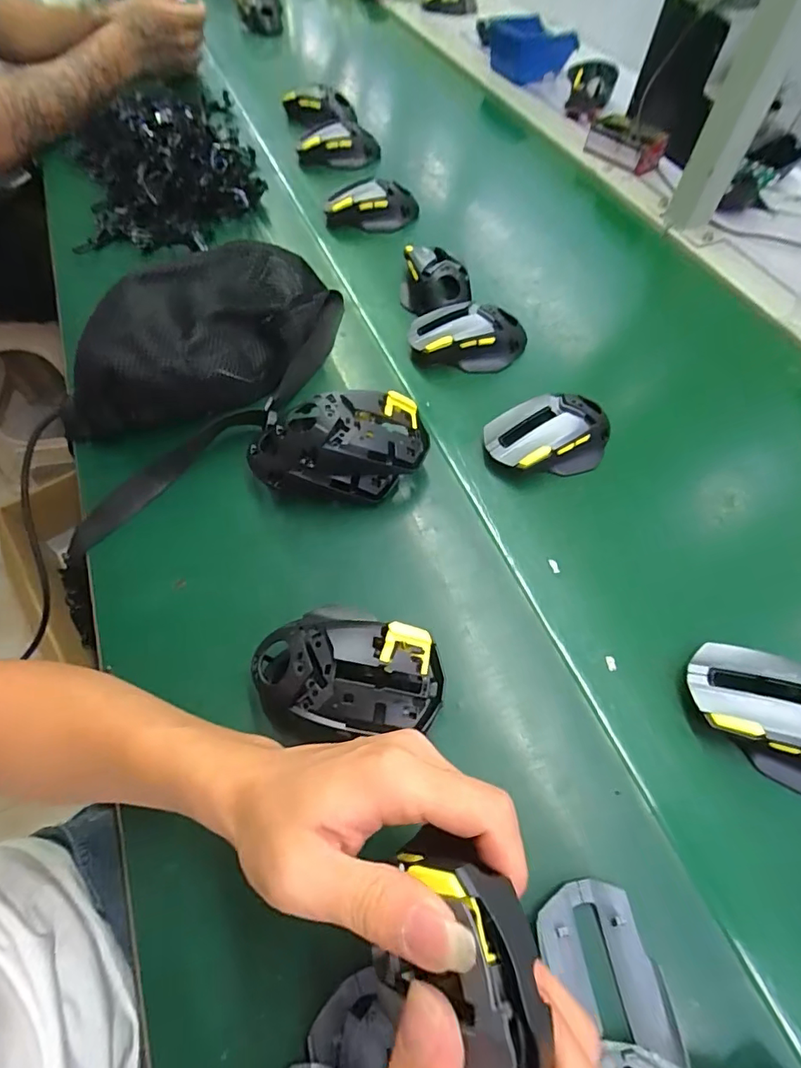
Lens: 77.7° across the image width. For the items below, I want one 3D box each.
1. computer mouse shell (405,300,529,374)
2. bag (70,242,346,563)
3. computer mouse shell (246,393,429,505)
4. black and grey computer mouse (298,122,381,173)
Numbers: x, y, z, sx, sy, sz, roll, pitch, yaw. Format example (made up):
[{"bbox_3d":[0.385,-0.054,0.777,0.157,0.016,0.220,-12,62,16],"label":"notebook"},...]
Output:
[{"bbox_3d":[0.068,-0.200,0.496,0.117,0.040,0.069,4,60,4],"label":"computer mouse shell"},{"bbox_3d":[-0.183,-0.151,0.442,0.334,0.092,0.152,-36,65,-18],"label":"bag"},{"bbox_3d":[-0.049,-0.068,0.396,0.141,0.071,0.073,-10,60,-4],"label":"computer mouse shell"},{"bbox_3d":[-0.088,-0.544,0.699,0.117,0.045,0.047,1,60,1],"label":"black and grey computer mouse"}]

